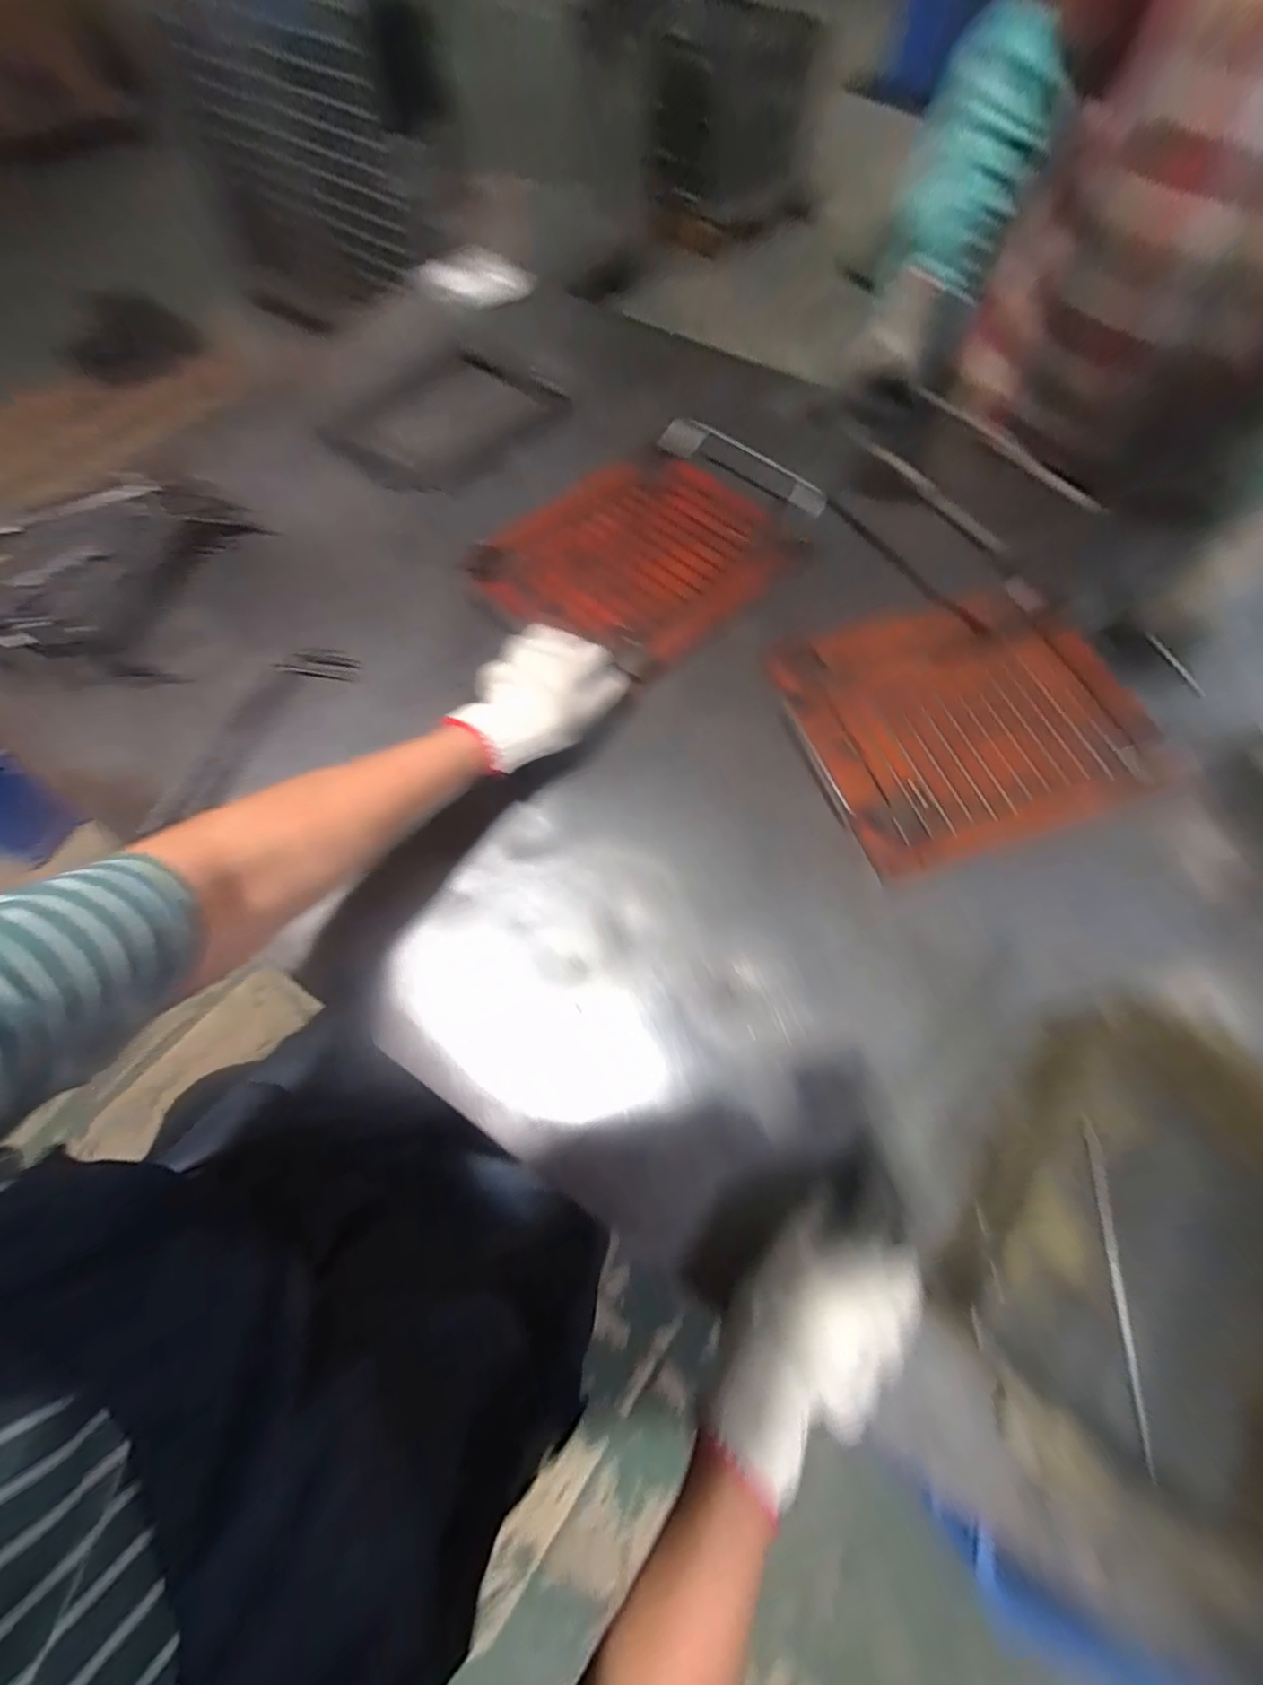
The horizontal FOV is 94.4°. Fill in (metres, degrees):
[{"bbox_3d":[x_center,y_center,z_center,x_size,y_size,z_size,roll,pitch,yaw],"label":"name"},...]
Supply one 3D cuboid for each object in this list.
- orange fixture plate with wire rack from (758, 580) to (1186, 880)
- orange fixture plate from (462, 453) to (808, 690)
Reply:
[{"bbox_3d":[0.306,-0.121,0.520,0.317,0.022,0.242,-18,67,-9],"label":"orange fixture plate with wire rack"},{"bbox_3d":[0.008,-0.304,0.619,0.309,0.023,0.251,-40,72,-17],"label":"orange fixture plate"}]

